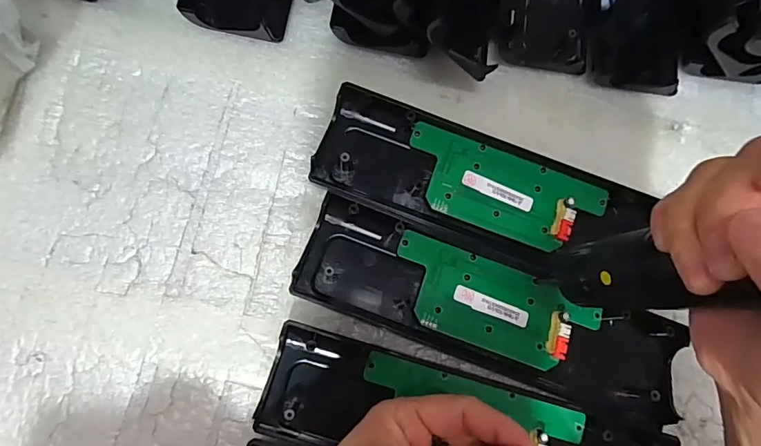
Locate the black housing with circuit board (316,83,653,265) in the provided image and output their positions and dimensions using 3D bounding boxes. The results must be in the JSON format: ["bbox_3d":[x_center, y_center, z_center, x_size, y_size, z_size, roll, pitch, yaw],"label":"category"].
[{"bbox_3d":[0.063,-0.023,0.292,0.210,0.023,0.070,20,80,-1],"label":"black housing with circuit board"}]

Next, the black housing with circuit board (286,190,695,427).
[{"bbox_3d":[0.072,0.055,0.281,0.245,0.020,0.068,19,80,-2],"label":"black housing with circuit board"}]

